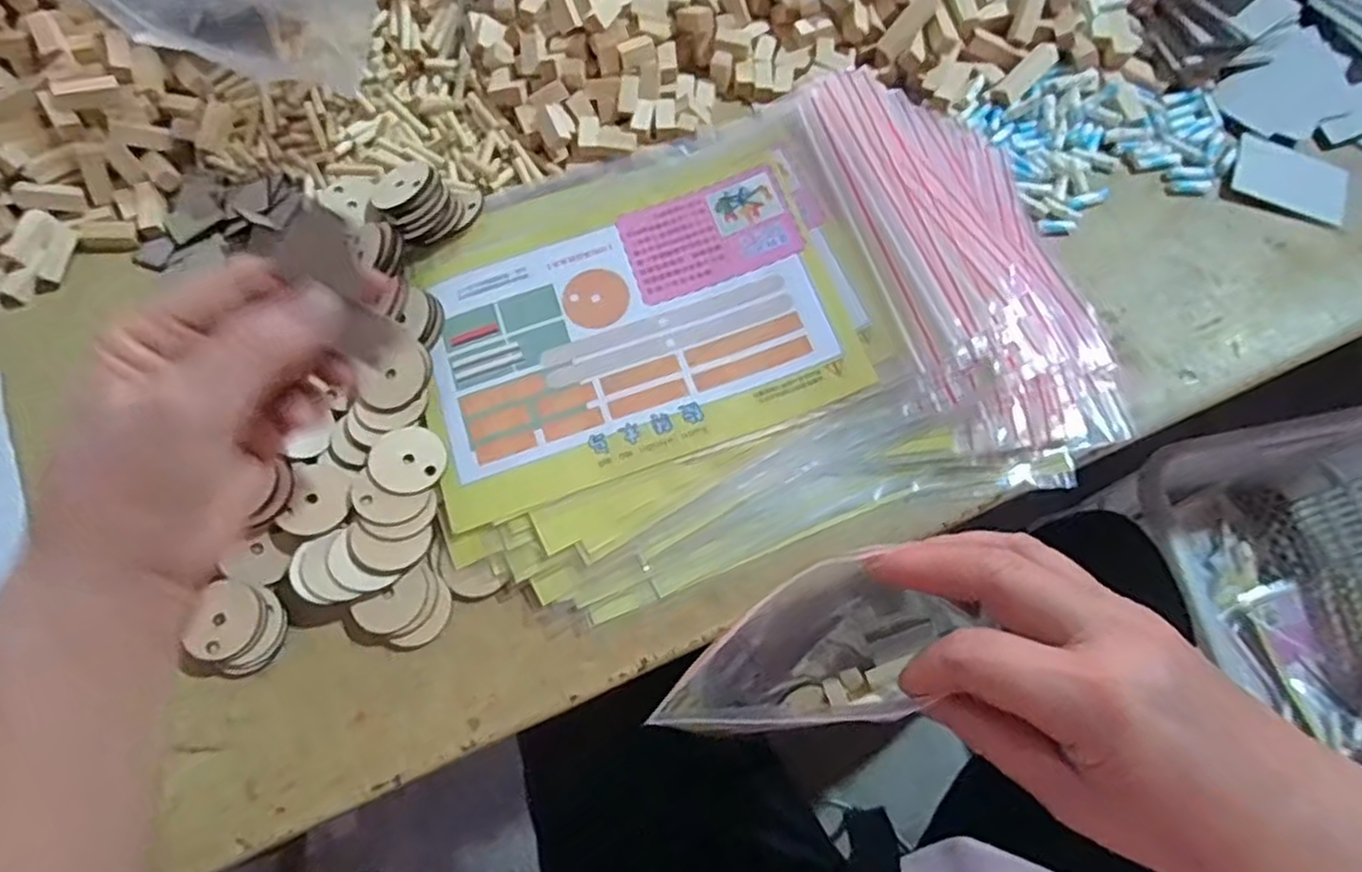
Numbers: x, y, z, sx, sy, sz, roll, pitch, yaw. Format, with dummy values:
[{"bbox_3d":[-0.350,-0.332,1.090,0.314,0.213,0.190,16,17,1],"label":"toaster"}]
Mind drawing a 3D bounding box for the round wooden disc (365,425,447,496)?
[{"bbox_3d":[-0.128,0.011,0.350,0.034,0.004,0.033,4,66,-10],"label":"round wooden disc"}]

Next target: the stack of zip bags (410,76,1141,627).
[{"bbox_3d":[0.036,-0.059,0.363,0.307,0.051,0.223,-15,71,-4],"label":"stack of zip bags"}]

